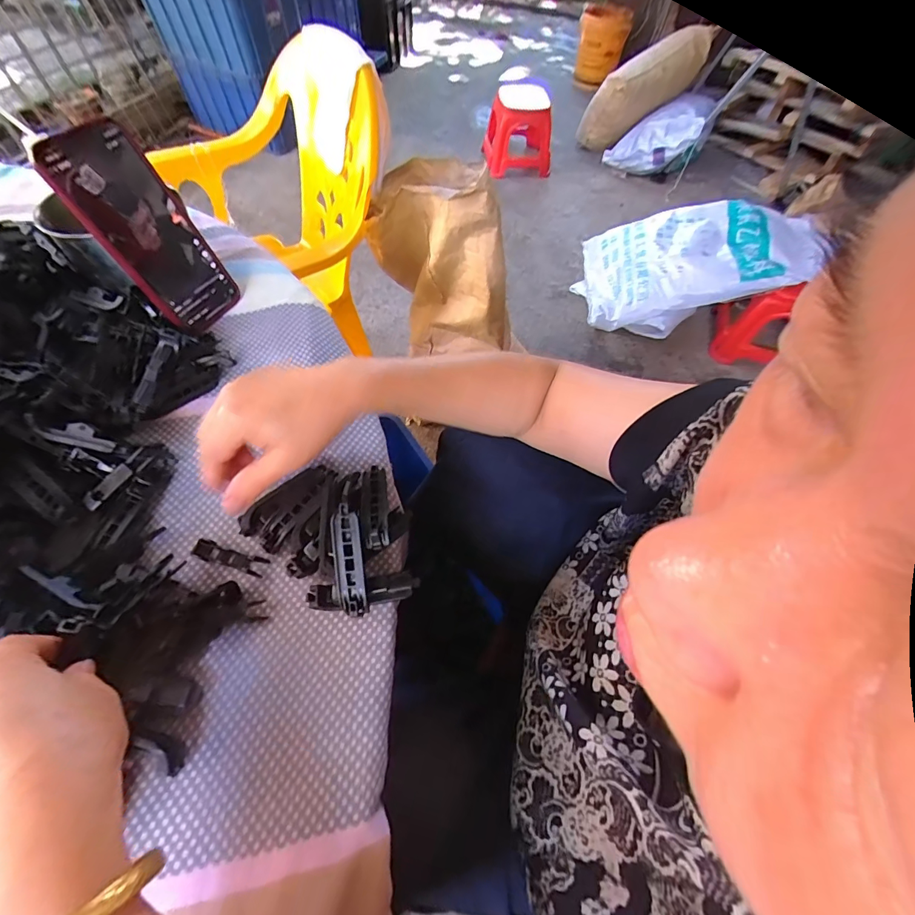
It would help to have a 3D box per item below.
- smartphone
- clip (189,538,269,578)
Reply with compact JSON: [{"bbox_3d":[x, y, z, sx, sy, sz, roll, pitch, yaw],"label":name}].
[{"bbox_3d":[-0.265,-0.193,0.365,0.016,0.157,0.072,14,58,28],"label":"smartphone"},{"bbox_3d":[-0.167,0.073,0.305,0.053,0.010,0.014,16,61,4],"label":"clip"}]

